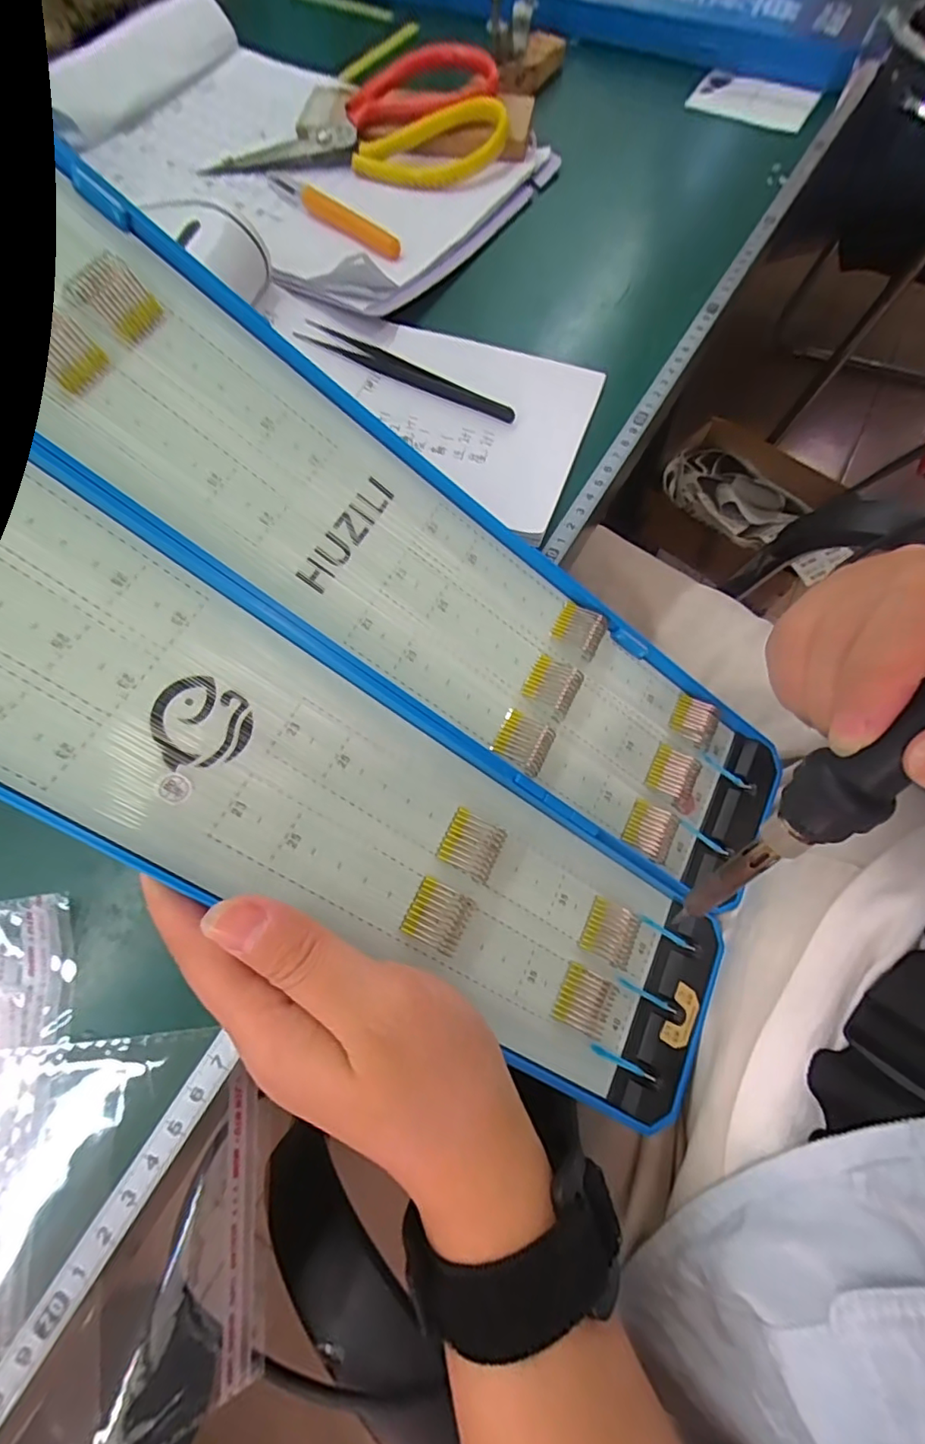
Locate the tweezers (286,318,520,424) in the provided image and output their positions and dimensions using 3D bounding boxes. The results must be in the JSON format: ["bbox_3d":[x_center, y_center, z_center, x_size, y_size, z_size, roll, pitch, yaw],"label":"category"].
[{"bbox_3d":[-0.031,-0.186,0.287,0.130,0.007,0.014,28,71,12],"label":"tweezers"}]

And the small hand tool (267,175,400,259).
[{"bbox_3d":[-0.085,-0.319,0.338,0.013,0.012,0.132,-38,72,-14],"label":"small hand tool"}]

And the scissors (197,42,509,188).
[{"bbox_3d":[-0.071,-0.411,0.362,0.193,0.030,0.122,-1,67,0],"label":"scissors"}]

